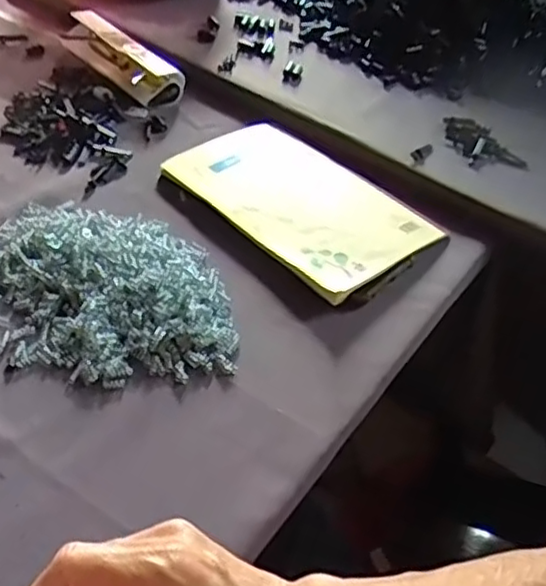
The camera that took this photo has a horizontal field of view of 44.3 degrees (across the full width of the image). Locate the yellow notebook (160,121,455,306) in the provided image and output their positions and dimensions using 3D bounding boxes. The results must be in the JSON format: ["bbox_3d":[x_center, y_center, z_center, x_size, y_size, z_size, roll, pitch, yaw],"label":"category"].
[{"bbox_3d":[0.024,-0.077,0.554,0.138,0.018,0.210,-33,57,-31],"label":"yellow notebook"}]

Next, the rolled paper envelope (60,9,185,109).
[{"bbox_3d":[-0.153,-0.236,0.665,0.040,0.029,0.156,-33,57,-31],"label":"rolled paper envelope"}]

